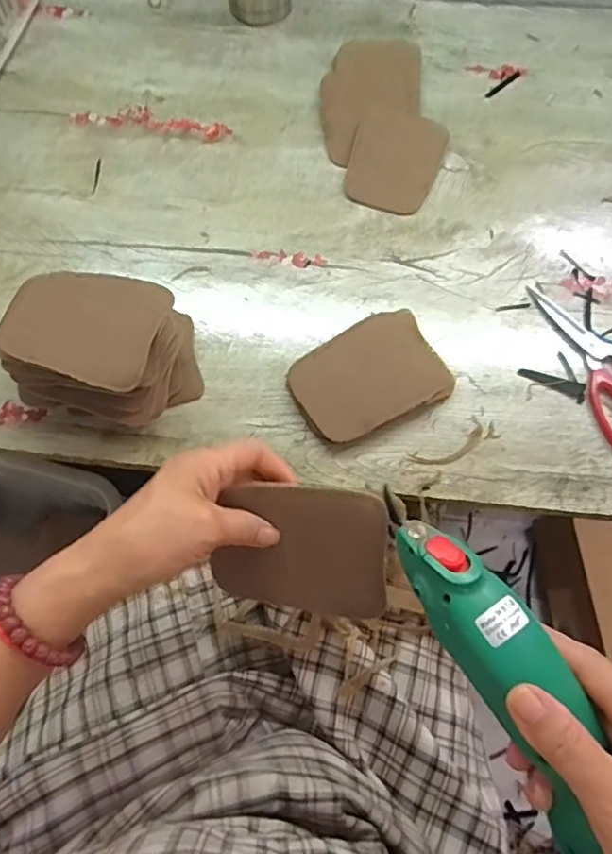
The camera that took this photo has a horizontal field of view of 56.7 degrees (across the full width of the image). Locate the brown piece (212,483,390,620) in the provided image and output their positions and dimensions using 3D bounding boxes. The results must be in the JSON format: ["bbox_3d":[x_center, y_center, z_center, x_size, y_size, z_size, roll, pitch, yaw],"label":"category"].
[{"bbox_3d":[-0.005,0.075,0.351,0.108,0.008,0.084,5,109,15],"label":"brown piece"}]

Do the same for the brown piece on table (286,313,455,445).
[{"bbox_3d":[0.052,-0.042,0.477,0.122,0.020,0.088,-27,70,-10],"label":"brown piece on table"}]

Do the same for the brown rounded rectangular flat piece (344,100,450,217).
[{"bbox_3d":[0.090,-0.271,0.571,0.086,0.016,0.121,20,69,8],"label":"brown rounded rectangular flat piece"}]

